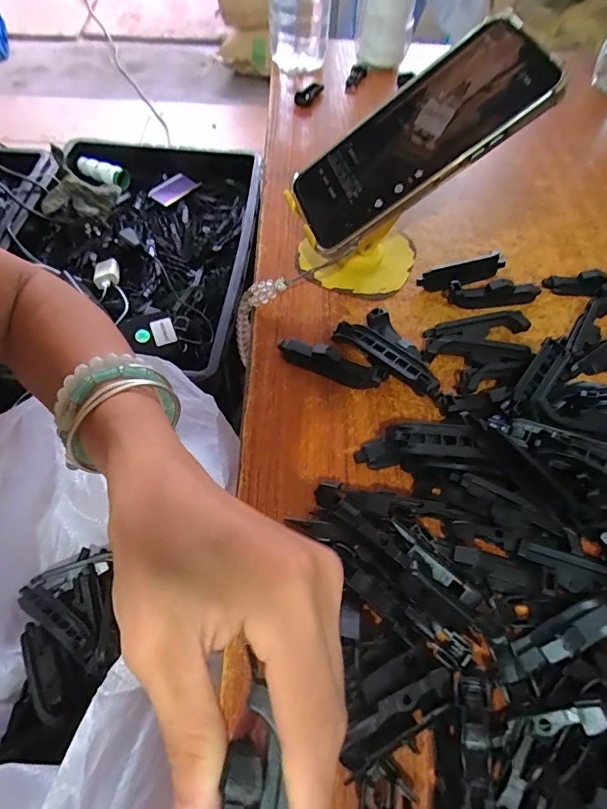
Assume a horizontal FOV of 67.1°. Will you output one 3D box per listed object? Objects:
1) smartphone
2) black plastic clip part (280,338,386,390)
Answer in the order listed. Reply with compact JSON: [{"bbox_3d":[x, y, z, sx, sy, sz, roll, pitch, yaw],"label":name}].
[{"bbox_3d":[0.068,-0.172,0.296,0.165,0.010,0.089,-30,59,18],"label":"smartphone"},{"bbox_3d":[0.018,-0.027,0.307,0.074,0.015,0.016,22,59,12],"label":"black plastic clip part"}]

